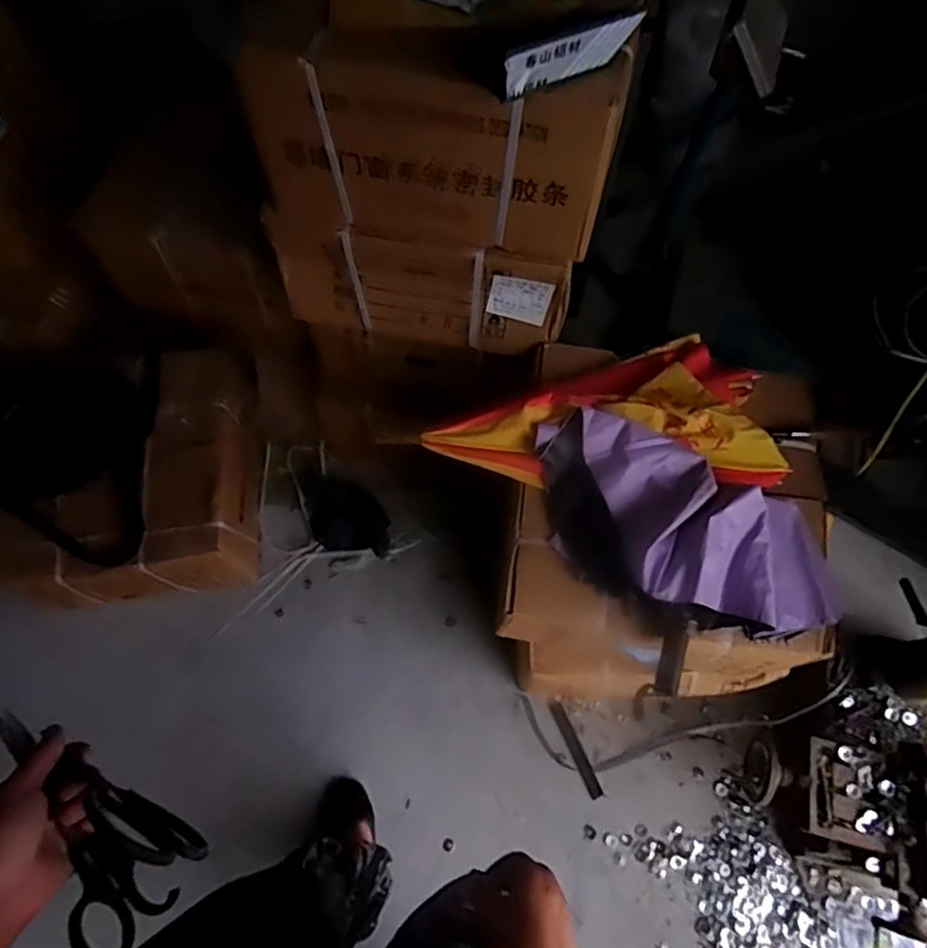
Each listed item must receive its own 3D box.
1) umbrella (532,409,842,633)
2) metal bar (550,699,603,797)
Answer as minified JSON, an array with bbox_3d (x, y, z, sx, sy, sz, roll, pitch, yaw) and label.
[{"bbox_3d":[0.315,0.089,0.924,0.463,0.107,0.232,24,68,12],"label":"umbrella"},{"bbox_3d":[0.236,0.575,1.310,0.025,0.009,0.200,-19,67,-12],"label":"metal bar"}]

